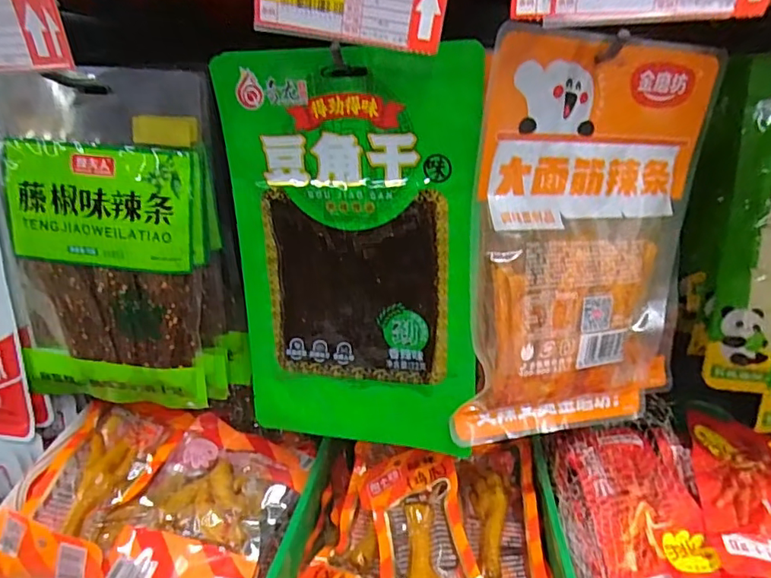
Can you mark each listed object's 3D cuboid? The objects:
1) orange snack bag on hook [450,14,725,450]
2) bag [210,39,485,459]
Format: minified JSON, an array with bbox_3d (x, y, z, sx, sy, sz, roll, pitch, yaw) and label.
[{"bbox_3d":[0.136,-0.025,0.360,0.178,0.256,0.025,-11,23,-24],"label":"orange snack bag on hook"},{"bbox_3d":[-0.024,-0.016,0.361,0.167,0.260,0.022,4,21,15],"label":"bag"}]

